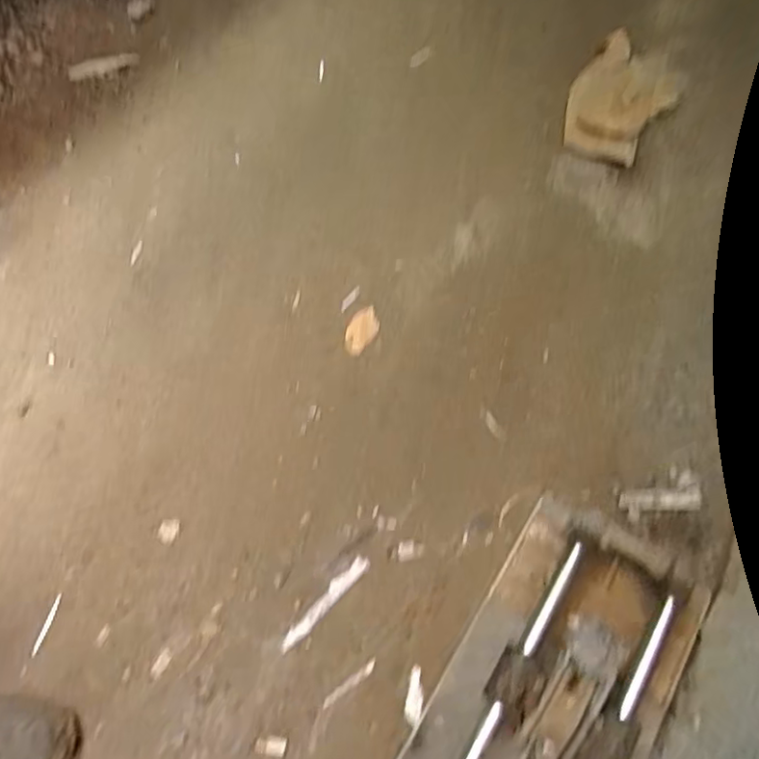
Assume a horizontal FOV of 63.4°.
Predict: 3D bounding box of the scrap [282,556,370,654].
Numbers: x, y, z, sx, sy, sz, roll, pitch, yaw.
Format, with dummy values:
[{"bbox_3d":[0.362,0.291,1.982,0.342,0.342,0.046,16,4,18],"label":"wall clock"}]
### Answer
[{"bbox_3d":[-0.060,0.246,0.679,0.018,0.008,0.128,42,71,16],"label":"scrap"}]

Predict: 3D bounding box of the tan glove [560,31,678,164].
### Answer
[{"bbox_3d":[0.397,-0.469,1.005,0.145,0.023,0.301,31,68,12],"label":"tan glove"}]

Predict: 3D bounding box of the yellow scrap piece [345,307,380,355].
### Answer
[{"bbox_3d":[-0.024,-0.066,0.825,0.036,0.004,0.071,27,68,10],"label":"yellow scrap piece"}]

